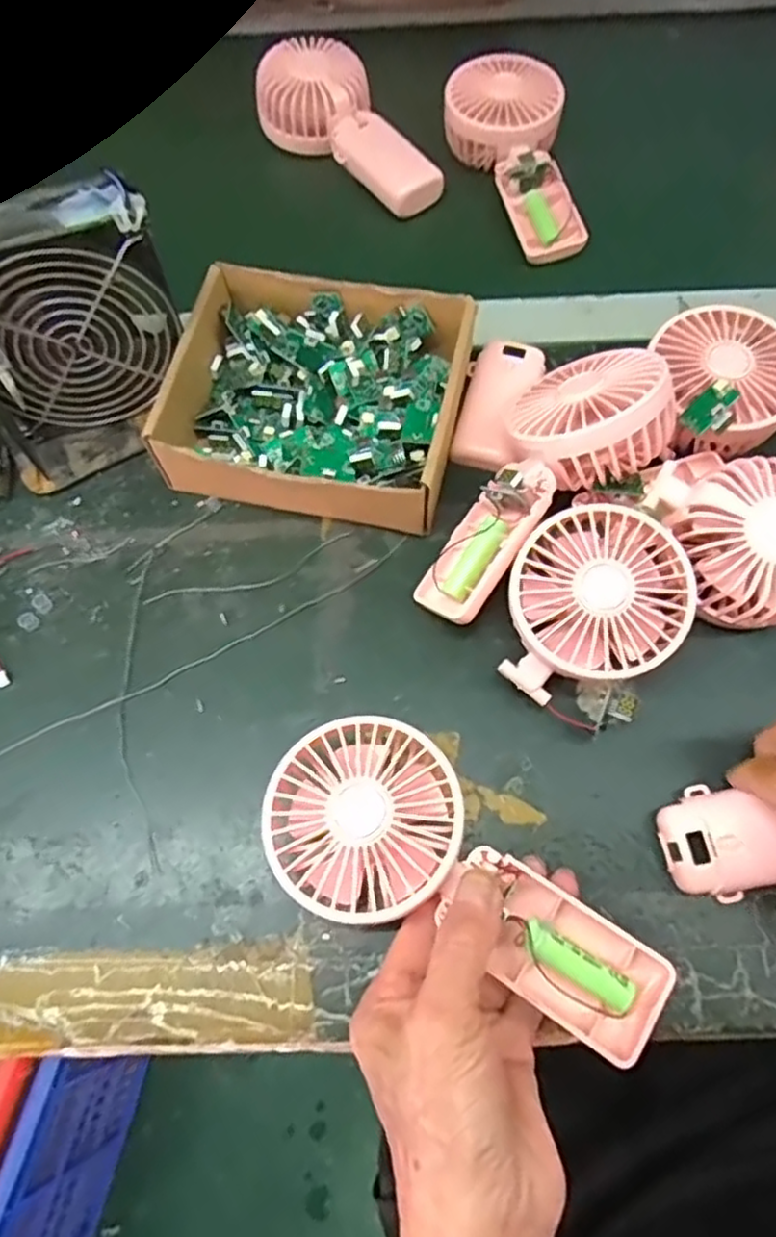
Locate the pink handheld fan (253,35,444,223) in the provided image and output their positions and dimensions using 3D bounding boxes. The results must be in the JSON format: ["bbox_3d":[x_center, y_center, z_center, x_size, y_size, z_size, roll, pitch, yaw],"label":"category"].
[{"bbox_3d":[-0.032,-0.377,0.535,0.078,0.045,0.168,-33,72,-12],"label":"pink handheld fan"}]

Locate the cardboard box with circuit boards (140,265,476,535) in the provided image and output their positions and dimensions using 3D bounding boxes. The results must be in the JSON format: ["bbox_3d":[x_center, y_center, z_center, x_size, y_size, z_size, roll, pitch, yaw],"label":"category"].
[{"bbox_3d":[-0.044,-0.135,0.423,0.170,0.049,0.141,9,68,4],"label":"cardboard box with circuit boards"}]

